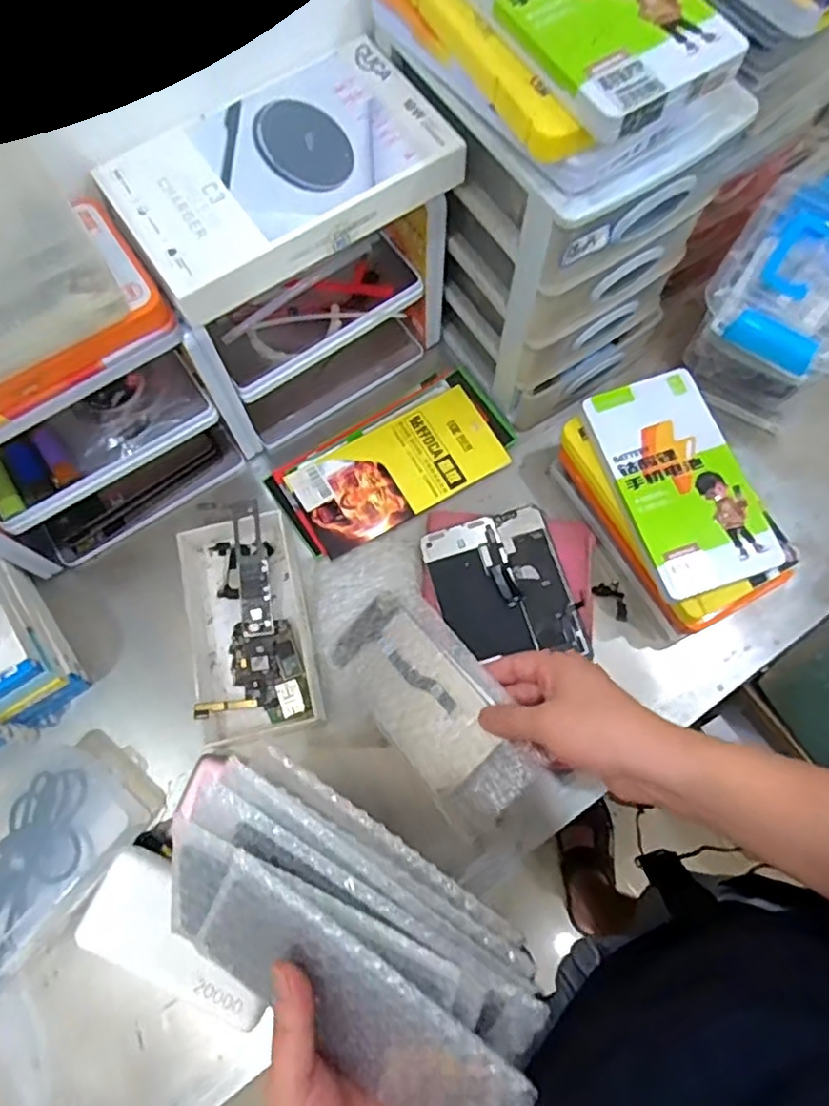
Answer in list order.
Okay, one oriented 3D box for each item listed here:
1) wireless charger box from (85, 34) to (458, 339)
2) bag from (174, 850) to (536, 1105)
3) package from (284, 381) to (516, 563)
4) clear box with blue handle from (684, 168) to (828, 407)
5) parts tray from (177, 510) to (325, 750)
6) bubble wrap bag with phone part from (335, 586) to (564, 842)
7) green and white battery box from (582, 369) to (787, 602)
[{"bbox_3d":[-0.086,-0.248,0.437,0.209,0.030,0.118,-32,76,-10],"label":"wireless charger box"},{"bbox_3d":[-0.034,0.224,0.324,0.171,0.009,0.084,33,118,12],"label":"bag"},{"bbox_3d":[-0.015,-0.076,0.609,0.186,0.012,0.091,-29,75,-10],"label":"package"},{"bbox_3d":[0.328,-0.223,0.585,0.122,0.100,0.173,30,74,8],"label":"clear box with blue handle"},{"bbox_3d":[-0.139,0.061,0.553,0.095,0.036,0.180,-13,73,-5],"label":"parts tray"},{"bbox_3d":[0.016,0.109,0.476,0.085,0.012,0.188,-49,59,7],"label":"bubble wrap bag with phone part"},{"bbox_3d":[0.209,-0.059,0.519,0.095,0.012,0.176,-18,73,-6],"label":"green and white battery box"}]

